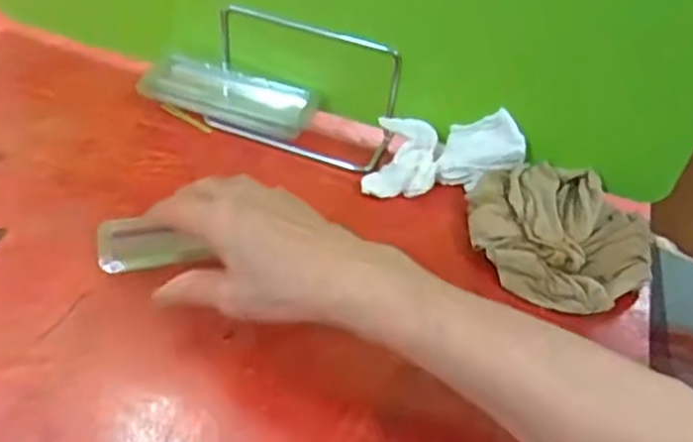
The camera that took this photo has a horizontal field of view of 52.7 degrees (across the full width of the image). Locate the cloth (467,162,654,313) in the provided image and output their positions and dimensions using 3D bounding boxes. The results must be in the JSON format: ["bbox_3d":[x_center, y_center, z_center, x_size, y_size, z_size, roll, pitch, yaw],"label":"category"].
[{"bbox_3d":[0.145,0.006,0.489,0.100,0.022,0.125,-40,66,-20],"label":"cloth"}]

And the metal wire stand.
[{"bbox_3d":[-0.039,-0.105,0.553,0.154,0.086,0.054,19,46,11],"label":"metal wire stand"}]

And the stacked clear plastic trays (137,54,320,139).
[{"bbox_3d":[-0.093,-0.105,0.580,0.142,0.039,0.043,13,45,5],"label":"stacked clear plastic trays"}]

